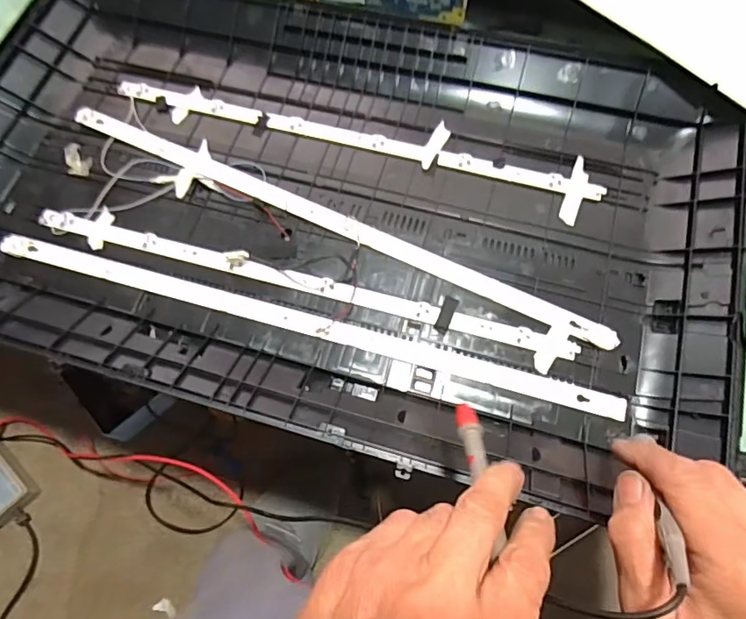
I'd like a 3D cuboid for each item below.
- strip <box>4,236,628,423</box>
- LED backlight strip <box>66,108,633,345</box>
[{"bbox_3d":[-0.066,0.009,0.437,0.543,0.011,0.024,15,70,7],"label":"strip"},{"bbox_3d":[-0.048,-0.085,0.470,0.548,0.006,0.020,25,71,10],"label":"LED backlight strip"}]

